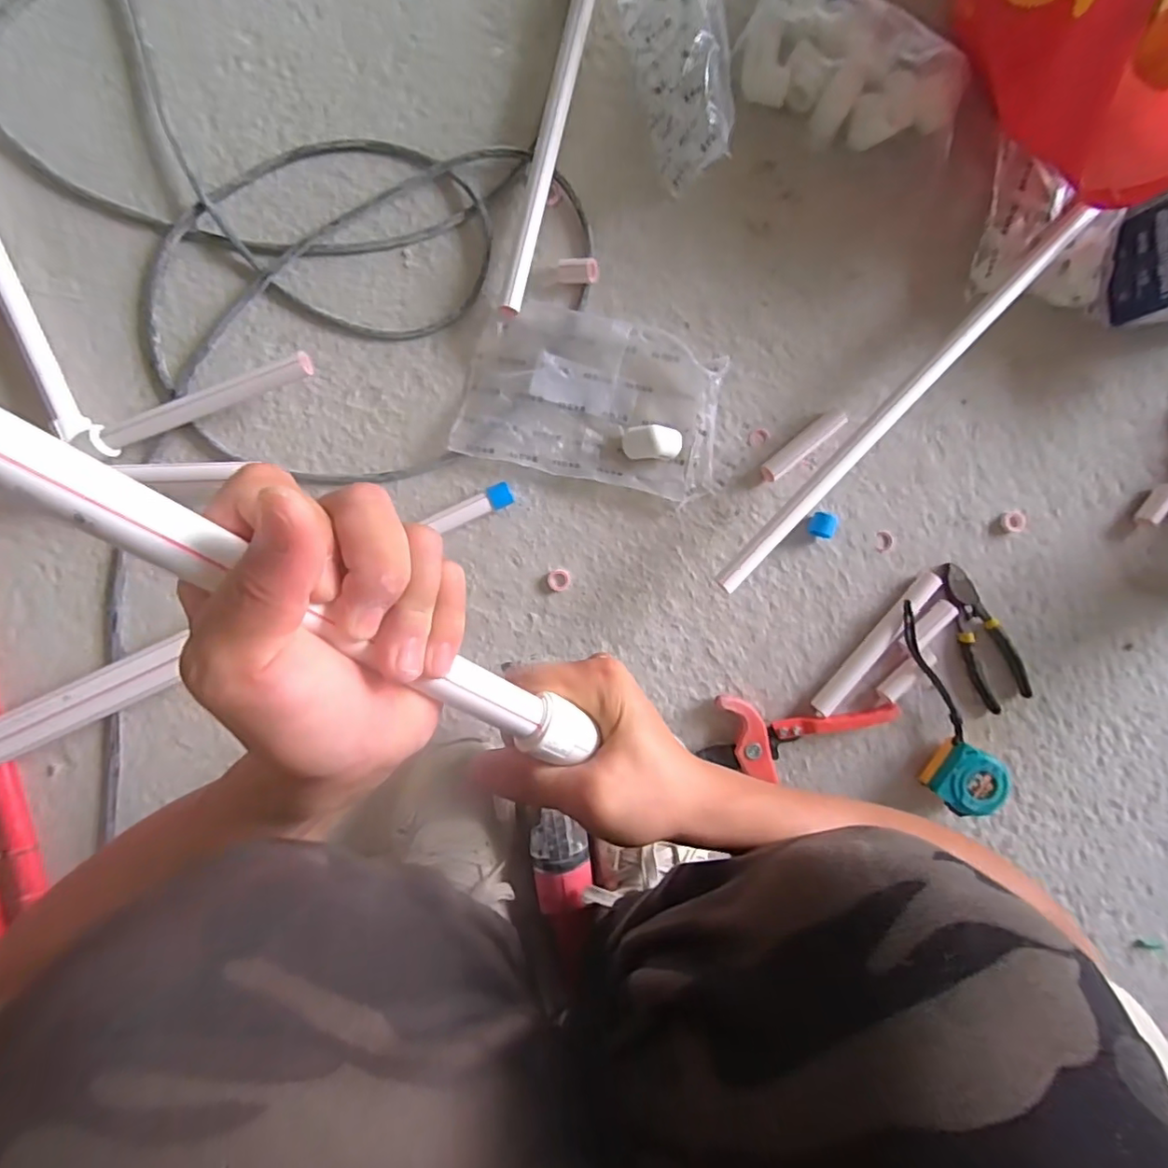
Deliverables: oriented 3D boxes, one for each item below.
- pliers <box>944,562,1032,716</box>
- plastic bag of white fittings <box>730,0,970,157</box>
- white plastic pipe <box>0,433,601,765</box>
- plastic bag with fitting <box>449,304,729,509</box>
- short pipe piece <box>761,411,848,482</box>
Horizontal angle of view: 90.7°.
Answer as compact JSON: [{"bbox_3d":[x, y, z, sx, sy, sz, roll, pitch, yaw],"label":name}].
[{"bbox_3d":[0.401,0.054,0.581,0.055,0.009,0.159,-29,94,-1],"label":"pliers"},{"bbox_3d":[0.248,-0.478,0.534,0.205,0.052,0.112,26,89,-5],"label":"plastic bag of white fittings"},{"bbox_3d":[-0.164,-0.041,0.155,0.468,0.017,0.022,36,88,-32],"label":"white plastic pipe"},{"bbox_3d":[0.011,-0.174,0.542,0.234,0.033,0.148,13,90,-5],"label":"plastic bag with fitting"},{"bbox_3d":[0.212,-0.132,0.558,0.092,0.023,0.023,-41,94,-3],"label":"short pipe piece"}]

